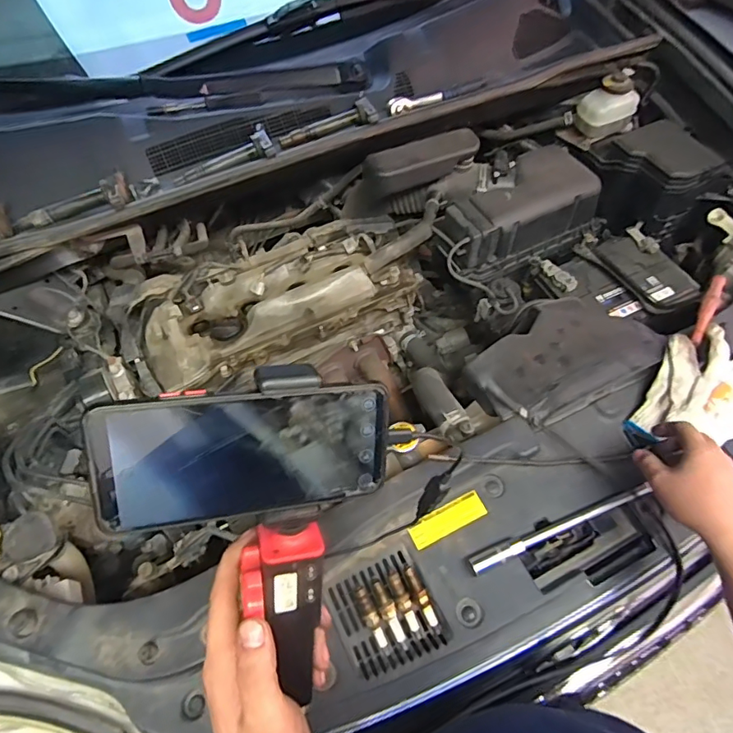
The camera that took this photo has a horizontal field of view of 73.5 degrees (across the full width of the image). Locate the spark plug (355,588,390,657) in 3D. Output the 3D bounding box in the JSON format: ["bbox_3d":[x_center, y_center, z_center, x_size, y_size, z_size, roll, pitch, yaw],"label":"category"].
[{"bbox_3d":[0.007,0.283,0.545,0.015,0.016,0.074,-25,81,-12],"label":"spark plug"}]

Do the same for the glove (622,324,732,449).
[{"bbox_3d":[0.447,0.033,0.663,0.218,0.053,0.135,-28,62,-13],"label":"glove"}]

